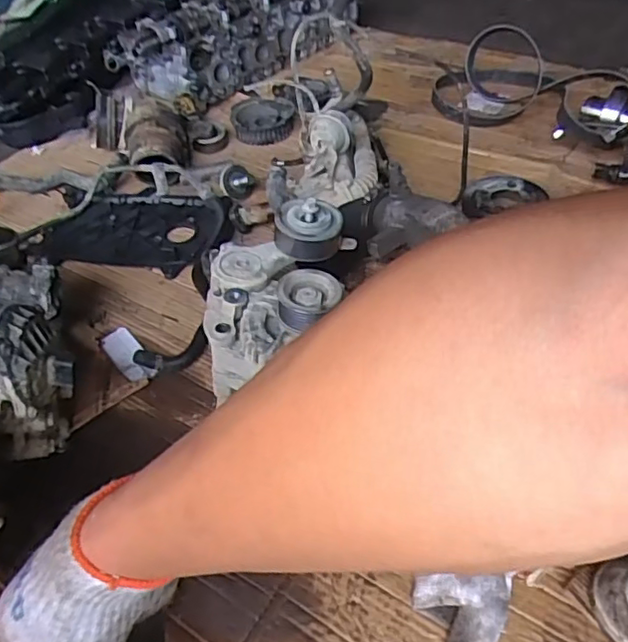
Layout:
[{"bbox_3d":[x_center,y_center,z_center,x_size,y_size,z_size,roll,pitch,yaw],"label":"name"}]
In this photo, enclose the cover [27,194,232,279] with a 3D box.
[{"bbox_3d":[-0.264,-0.150,0.878,0.289,0.047,0.172,1,45,7],"label":"cover"}]

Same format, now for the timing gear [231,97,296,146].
[{"bbox_3d":[-0.091,-0.366,1.086,0.114,0.031,0.118,-2,49,3],"label":"timing gear"}]

